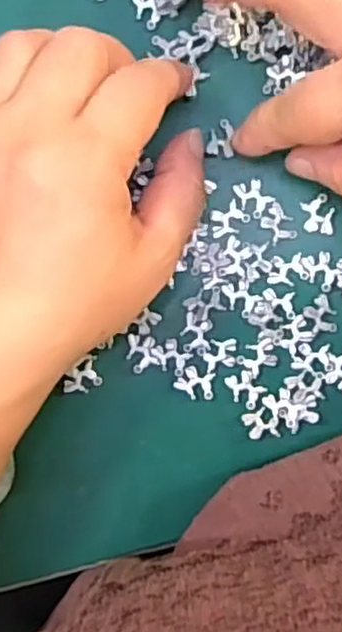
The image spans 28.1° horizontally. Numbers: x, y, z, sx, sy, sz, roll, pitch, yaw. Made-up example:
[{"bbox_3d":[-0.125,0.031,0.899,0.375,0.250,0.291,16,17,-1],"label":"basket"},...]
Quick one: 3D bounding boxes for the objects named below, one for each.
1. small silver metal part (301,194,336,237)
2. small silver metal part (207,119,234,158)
[{"bbox_3d":[0.058,-0.040,0.269,0.013,0.004,0.016,4,94,5],"label":"small silver metal part"},{"bbox_3d":[0.020,-0.071,0.271,0.010,0.004,0.015,-1,94,6],"label":"small silver metal part"}]

